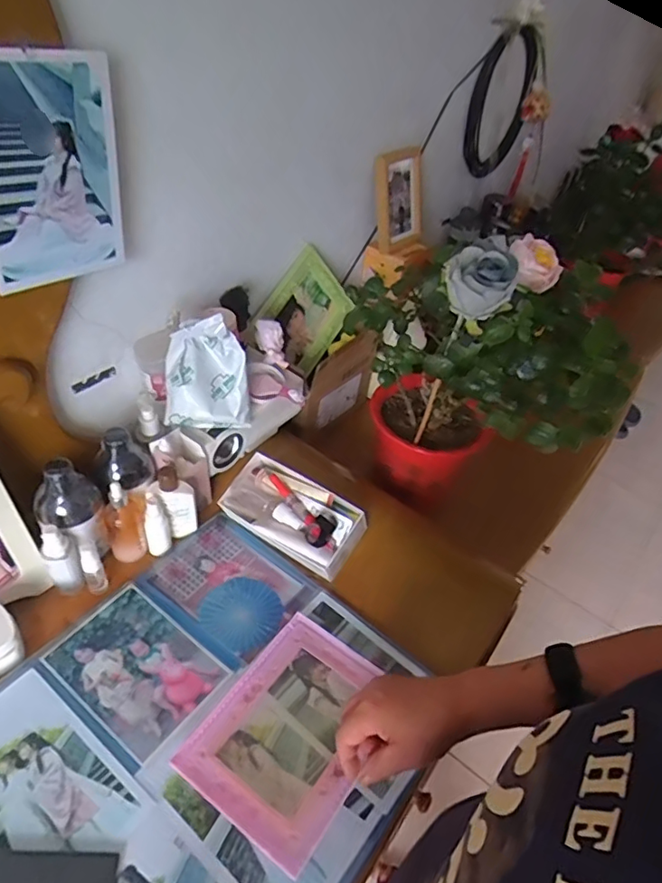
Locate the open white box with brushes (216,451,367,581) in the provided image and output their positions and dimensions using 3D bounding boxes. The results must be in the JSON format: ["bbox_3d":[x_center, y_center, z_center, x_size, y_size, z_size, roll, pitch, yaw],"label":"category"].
[{"bbox_3d":[-0.050,0.097,0.751,0.183,0.062,0.096,29,70,23],"label":"open white box with brushes"}]

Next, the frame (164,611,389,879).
[{"bbox_3d":[-0.038,0.303,0.600,0.154,0.021,0.205,29,46,21],"label":"frame"}]

